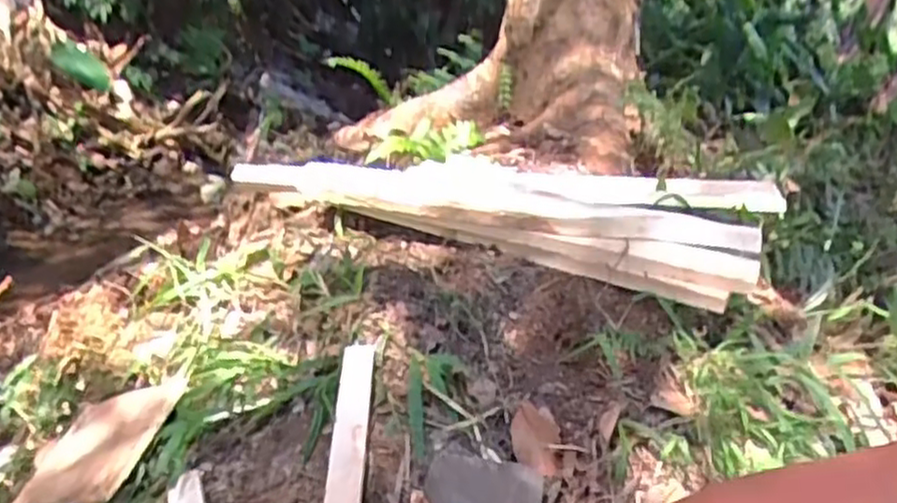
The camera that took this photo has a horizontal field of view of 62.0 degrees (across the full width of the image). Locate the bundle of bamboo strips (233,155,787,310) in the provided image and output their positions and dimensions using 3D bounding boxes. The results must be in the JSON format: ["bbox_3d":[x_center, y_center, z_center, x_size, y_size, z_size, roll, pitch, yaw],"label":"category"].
[{"bbox_3d":[0.082,-0.090,1.275,0.880,0.097,0.359,10,20,15],"label":"bundle of bamboo strips"}]

